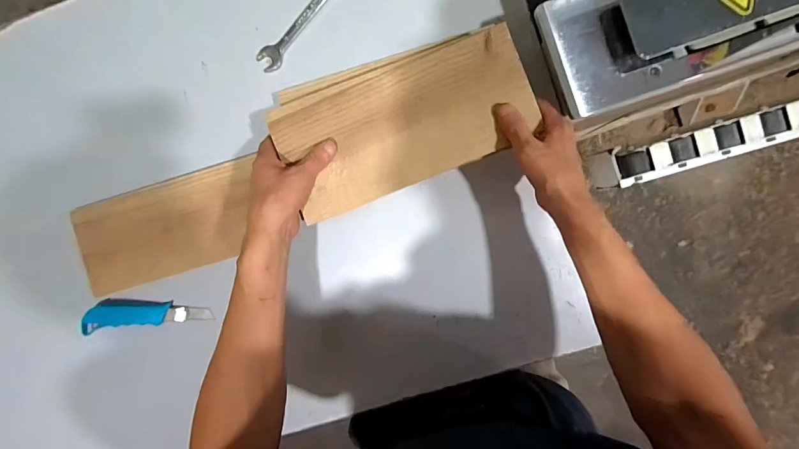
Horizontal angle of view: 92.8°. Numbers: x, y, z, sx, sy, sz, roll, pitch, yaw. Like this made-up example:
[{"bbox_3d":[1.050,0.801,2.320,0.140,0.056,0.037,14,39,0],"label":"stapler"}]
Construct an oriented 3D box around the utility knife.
[{"bbox_3d":[-0.368,0.127,0.554,0.177,0.020,0.046,-7,92,3],"label":"utility knife"}]

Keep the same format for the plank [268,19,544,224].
[{"bbox_3d":[0.005,-0.120,0.447,0.292,0.020,0.141,-21,91,4],"label":"plank"}]

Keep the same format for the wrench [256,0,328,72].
[{"bbox_3d":[-0.122,-0.290,0.521,0.031,0.012,0.194,45,94,1],"label":"wrench"}]

